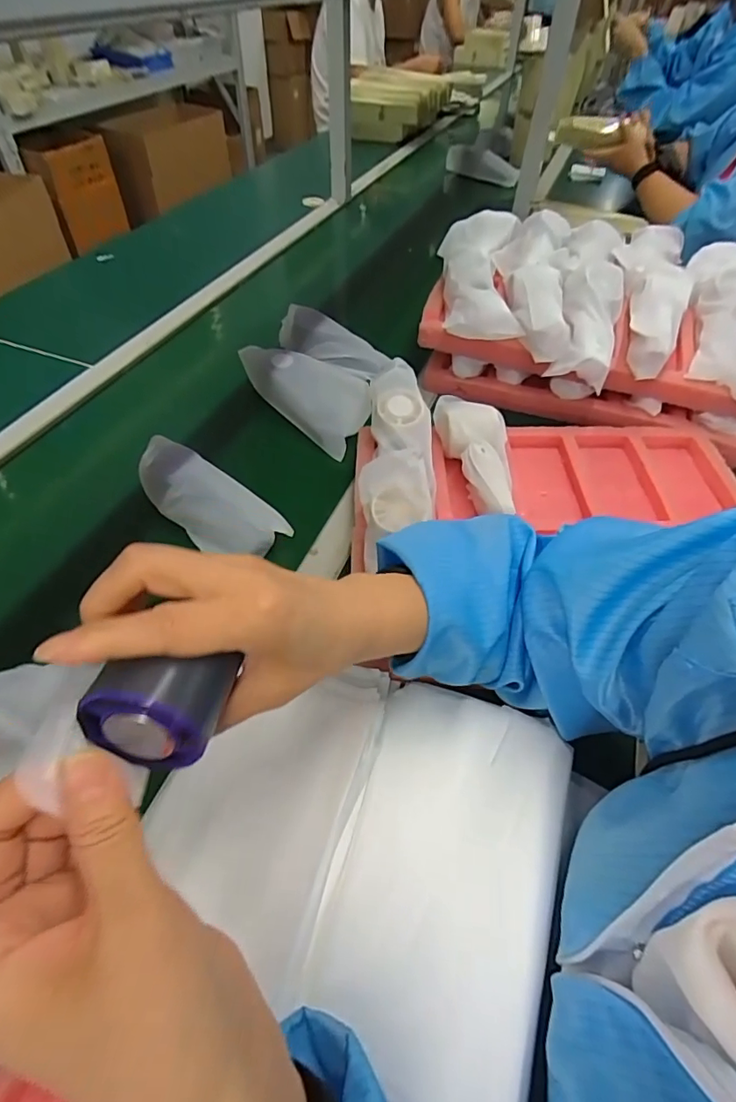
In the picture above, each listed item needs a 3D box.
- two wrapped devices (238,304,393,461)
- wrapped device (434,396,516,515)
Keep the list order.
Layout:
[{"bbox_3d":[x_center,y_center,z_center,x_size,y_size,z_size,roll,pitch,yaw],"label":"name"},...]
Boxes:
[{"bbox_3d":[-0.063,-0.257,0.714,0.229,0.083,0.188,36,58,26],"label":"two wrapped devices"},{"bbox_3d":[0.130,-0.112,0.581,0.072,0.041,0.174,-13,64,-7],"label":"wrapped device"}]

